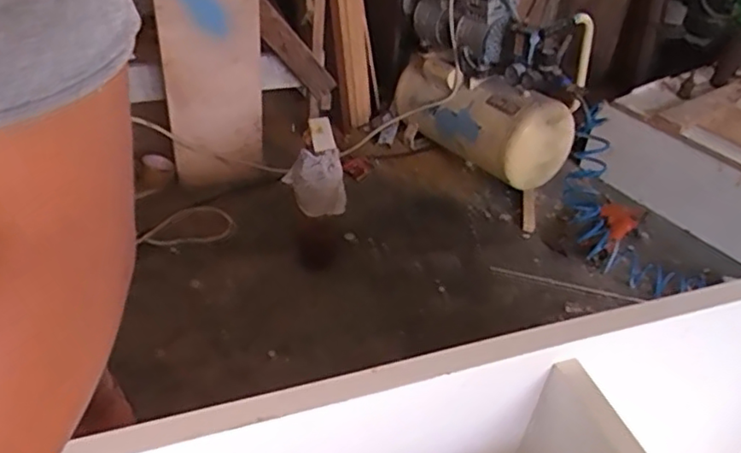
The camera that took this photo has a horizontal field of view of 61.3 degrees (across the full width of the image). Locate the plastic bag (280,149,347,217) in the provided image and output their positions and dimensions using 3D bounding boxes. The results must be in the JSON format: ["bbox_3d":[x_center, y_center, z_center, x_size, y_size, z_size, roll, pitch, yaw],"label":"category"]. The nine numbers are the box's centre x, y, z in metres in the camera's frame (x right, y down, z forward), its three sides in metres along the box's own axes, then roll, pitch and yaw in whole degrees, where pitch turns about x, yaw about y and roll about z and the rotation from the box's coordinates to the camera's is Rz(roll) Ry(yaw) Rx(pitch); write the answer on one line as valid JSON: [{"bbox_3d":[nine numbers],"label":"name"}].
[{"bbox_3d":[-0.113,-0.089,1.264,0.127,0.139,0.067,1,38,-7],"label":"plastic bag"}]

